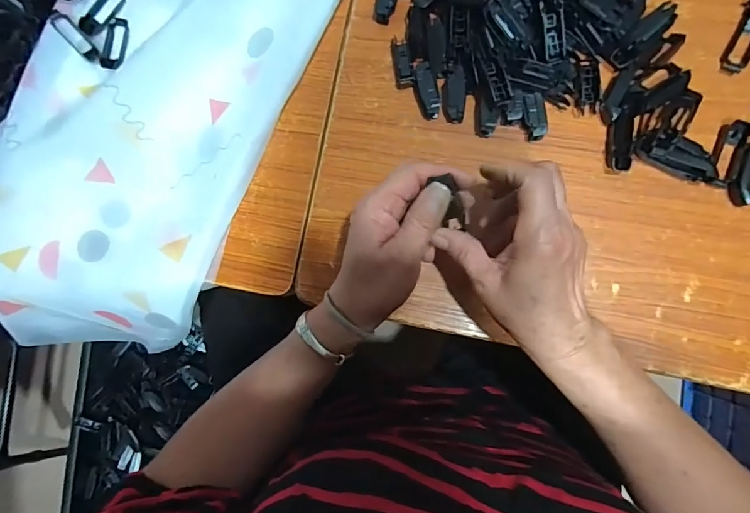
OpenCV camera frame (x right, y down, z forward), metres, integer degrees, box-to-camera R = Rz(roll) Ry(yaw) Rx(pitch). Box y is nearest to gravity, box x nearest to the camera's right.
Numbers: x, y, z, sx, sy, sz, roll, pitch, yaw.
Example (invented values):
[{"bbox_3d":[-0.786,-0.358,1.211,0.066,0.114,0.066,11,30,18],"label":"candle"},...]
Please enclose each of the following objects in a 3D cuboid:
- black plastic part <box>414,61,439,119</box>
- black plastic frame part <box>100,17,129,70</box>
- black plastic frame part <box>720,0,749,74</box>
[{"bbox_3d":[0.048,-0.153,0.380,0.018,0.018,0.046,-17,83,4],"label":"black plastic part"},{"bbox_3d":[-0.261,-0.212,0.412,0.020,0.006,0.060,2,75,-14],"label":"black plastic frame part"},{"bbox_3d":[0.323,-0.191,0.357,0.020,0.012,0.065,20,87,8],"label":"black plastic frame part"}]

